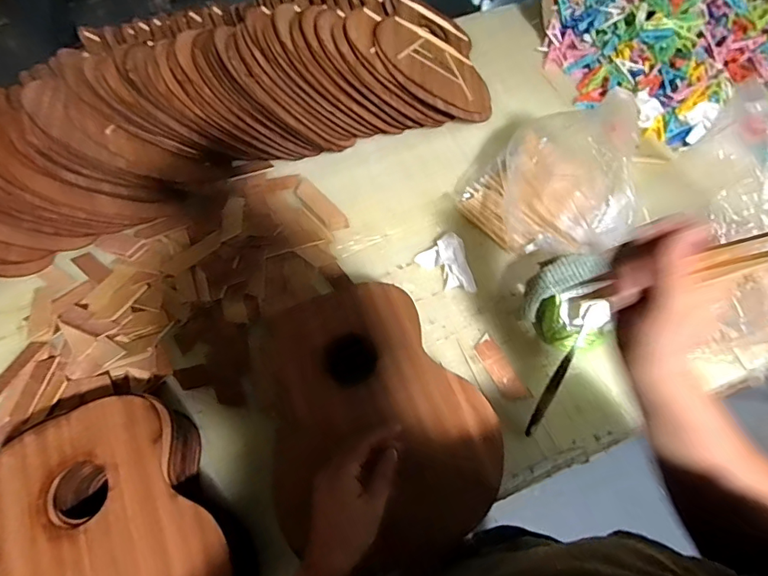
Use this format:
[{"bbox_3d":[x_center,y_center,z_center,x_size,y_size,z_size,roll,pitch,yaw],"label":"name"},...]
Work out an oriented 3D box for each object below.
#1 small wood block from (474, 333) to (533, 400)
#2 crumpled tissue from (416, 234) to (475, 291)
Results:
[{"bbox_3d":[0.160,0.109,0.648,0.037,0.006,0.098,-24,64,-11],"label":"small wood block"},{"bbox_3d":[0.099,-0.031,0.713,0.065,0.030,0.099,-24,64,-11],"label":"crumpled tissue"}]

